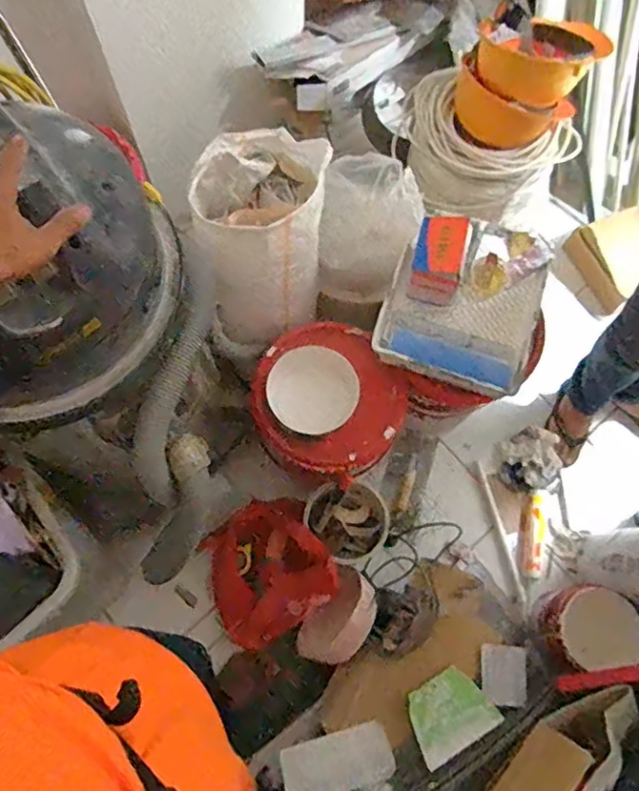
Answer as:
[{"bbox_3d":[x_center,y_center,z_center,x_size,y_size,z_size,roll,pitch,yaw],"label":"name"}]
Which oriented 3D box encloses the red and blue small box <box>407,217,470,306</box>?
[{"bbox_3d":[0.226,-0.264,1.085,0.098,0.106,0.131,10,71,2],"label":"red and blue small box"}]

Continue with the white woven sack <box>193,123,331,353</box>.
[{"bbox_3d":[-0.107,-0.325,1.177,0.243,0.321,0.335,-6,71,-4],"label":"white woven sack"}]

